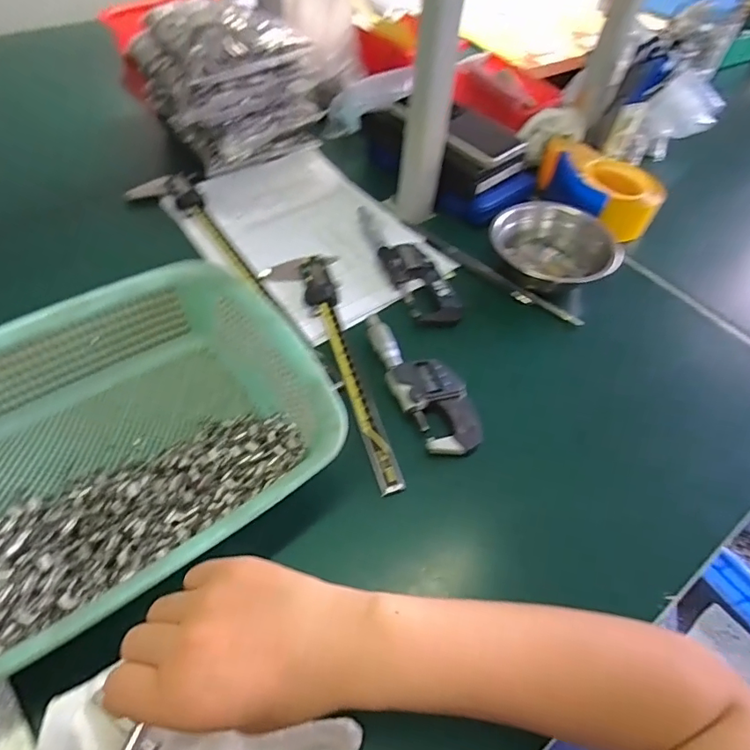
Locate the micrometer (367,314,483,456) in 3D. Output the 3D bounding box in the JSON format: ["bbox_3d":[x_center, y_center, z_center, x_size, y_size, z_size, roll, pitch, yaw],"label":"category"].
[{"bbox_3d":[0.038,0.001,0.455,0.057,0.020,0.164,-21,56,-20],"label":"micrometer"}]

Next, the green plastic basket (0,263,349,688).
[{"bbox_3d":[-0.190,0.058,0.359,0.304,0.085,0.226,-32,61,-26],"label":"green plastic basket"}]

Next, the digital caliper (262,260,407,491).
[{"bbox_3d":[-0.032,-0.020,0.471,0.069,0.013,0.284,-16,55,-17],"label":"digital caliper"}]

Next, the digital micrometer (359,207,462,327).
[{"bbox_3d":[0.033,-0.124,0.549,0.048,0.019,0.183,-15,55,-16],"label":"digital micrometer"}]

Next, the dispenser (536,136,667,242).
[{"bbox_3d":[0.271,-0.236,0.626,0.089,0.055,0.155,-16,55,-17],"label":"dispenser"}]

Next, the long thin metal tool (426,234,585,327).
[{"bbox_3d":[0.135,-0.104,0.553,0.198,0.011,0.016,36,58,22],"label":"long thin metal tool"}]

